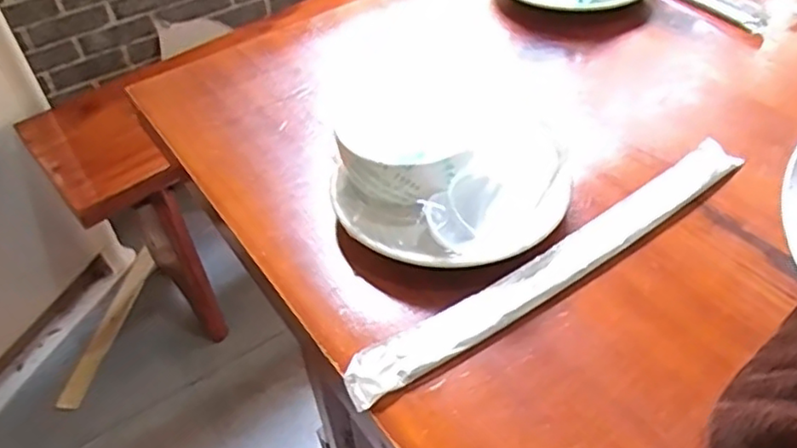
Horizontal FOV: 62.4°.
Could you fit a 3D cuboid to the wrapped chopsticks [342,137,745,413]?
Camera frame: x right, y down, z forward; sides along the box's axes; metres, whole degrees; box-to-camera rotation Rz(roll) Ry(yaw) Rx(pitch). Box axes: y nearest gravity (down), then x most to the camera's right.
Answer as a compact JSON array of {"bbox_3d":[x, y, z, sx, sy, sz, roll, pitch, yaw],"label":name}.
[{"bbox_3d":[0.097,0.021,0.391,0.294,0.012,0.027,-28,48,-21],"label":"wrapped chopsticks"}]

